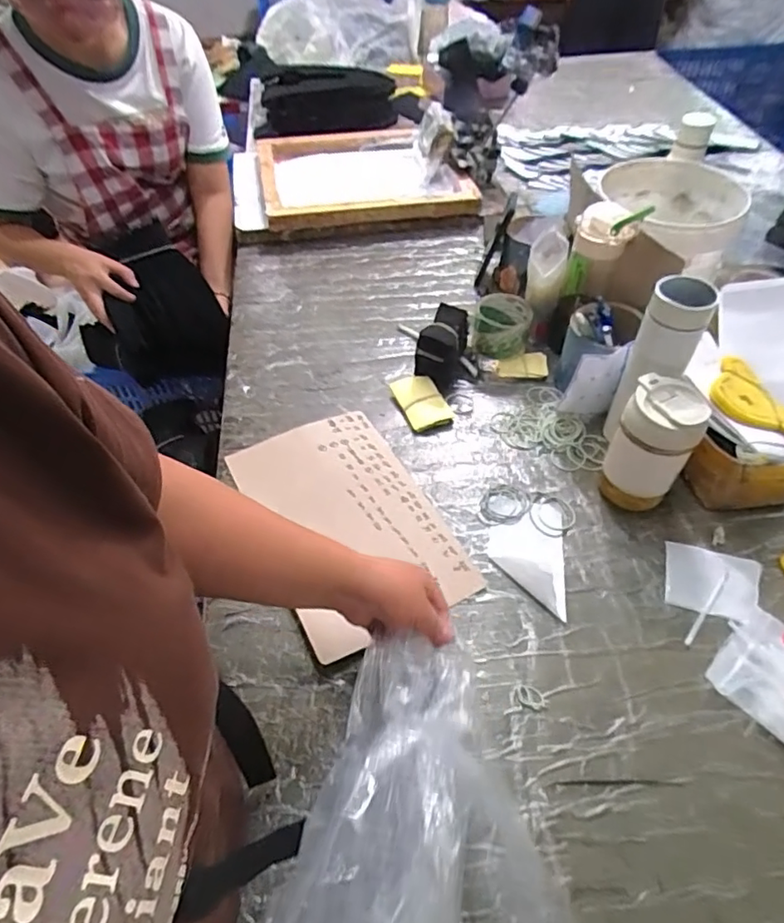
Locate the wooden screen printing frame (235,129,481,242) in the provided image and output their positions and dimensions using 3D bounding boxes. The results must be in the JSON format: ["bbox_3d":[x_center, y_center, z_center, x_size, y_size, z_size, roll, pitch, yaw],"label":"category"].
[{"bbox_3d":[-0.088,-0.600,1.218,0.472,0.069,0.374,-9,50,-7],"label":"wooden screen printing frame"}]

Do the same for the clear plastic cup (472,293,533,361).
[{"bbox_3d":[0.166,-0.201,0.864,0.084,0.064,0.085,-1,50,1],"label":"clear plastic cup"}]

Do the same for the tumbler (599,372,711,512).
[{"bbox_3d":[0.297,-0.015,0.662,0.084,0.161,0.072,32,57,25],"label":"tumbler"}]

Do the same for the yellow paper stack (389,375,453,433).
[{"bbox_3d":[0.040,-0.086,0.812,0.058,0.021,0.101,-19,52,-14],"label":"yellow paper stack"}]

